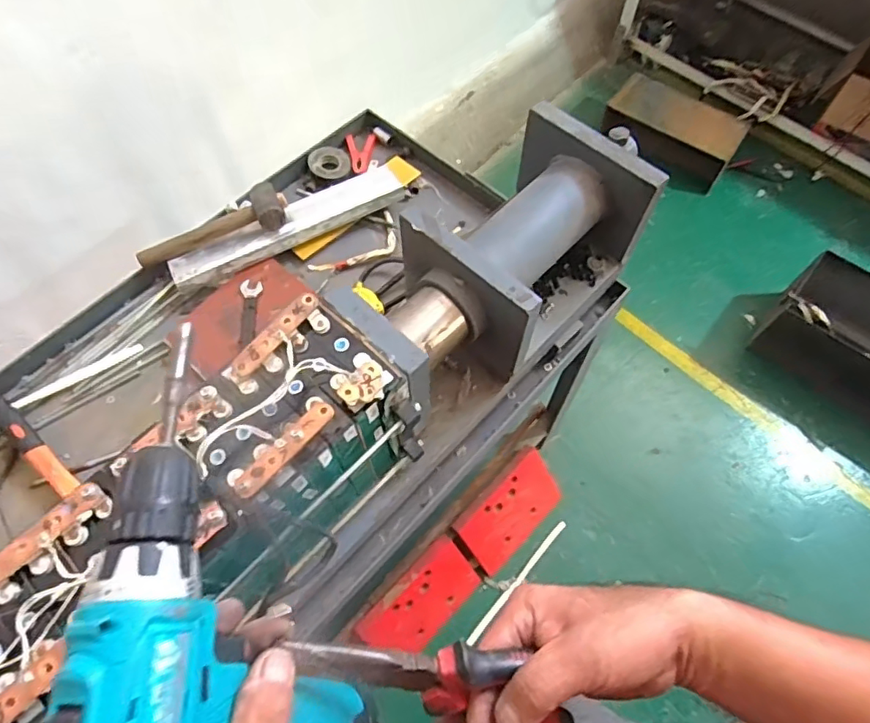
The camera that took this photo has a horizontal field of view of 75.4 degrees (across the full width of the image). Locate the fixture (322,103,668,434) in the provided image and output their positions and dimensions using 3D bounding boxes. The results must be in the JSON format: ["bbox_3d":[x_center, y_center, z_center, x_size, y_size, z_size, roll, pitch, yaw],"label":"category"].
[{"bbox_3d":[0.073,-0.094,0.744,0.209,0.260,0.405,41,72,18],"label":"fixture"}]

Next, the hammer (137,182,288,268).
[{"bbox_3d":[-0.365,-0.227,0.916,0.250,0.047,0.096,-18,65,-7],"label":"hammer"}]

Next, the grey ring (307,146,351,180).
[{"bbox_3d":[-0.195,-0.370,1.038,0.074,0.015,0.079,0,64,1],"label":"grey ring"}]

